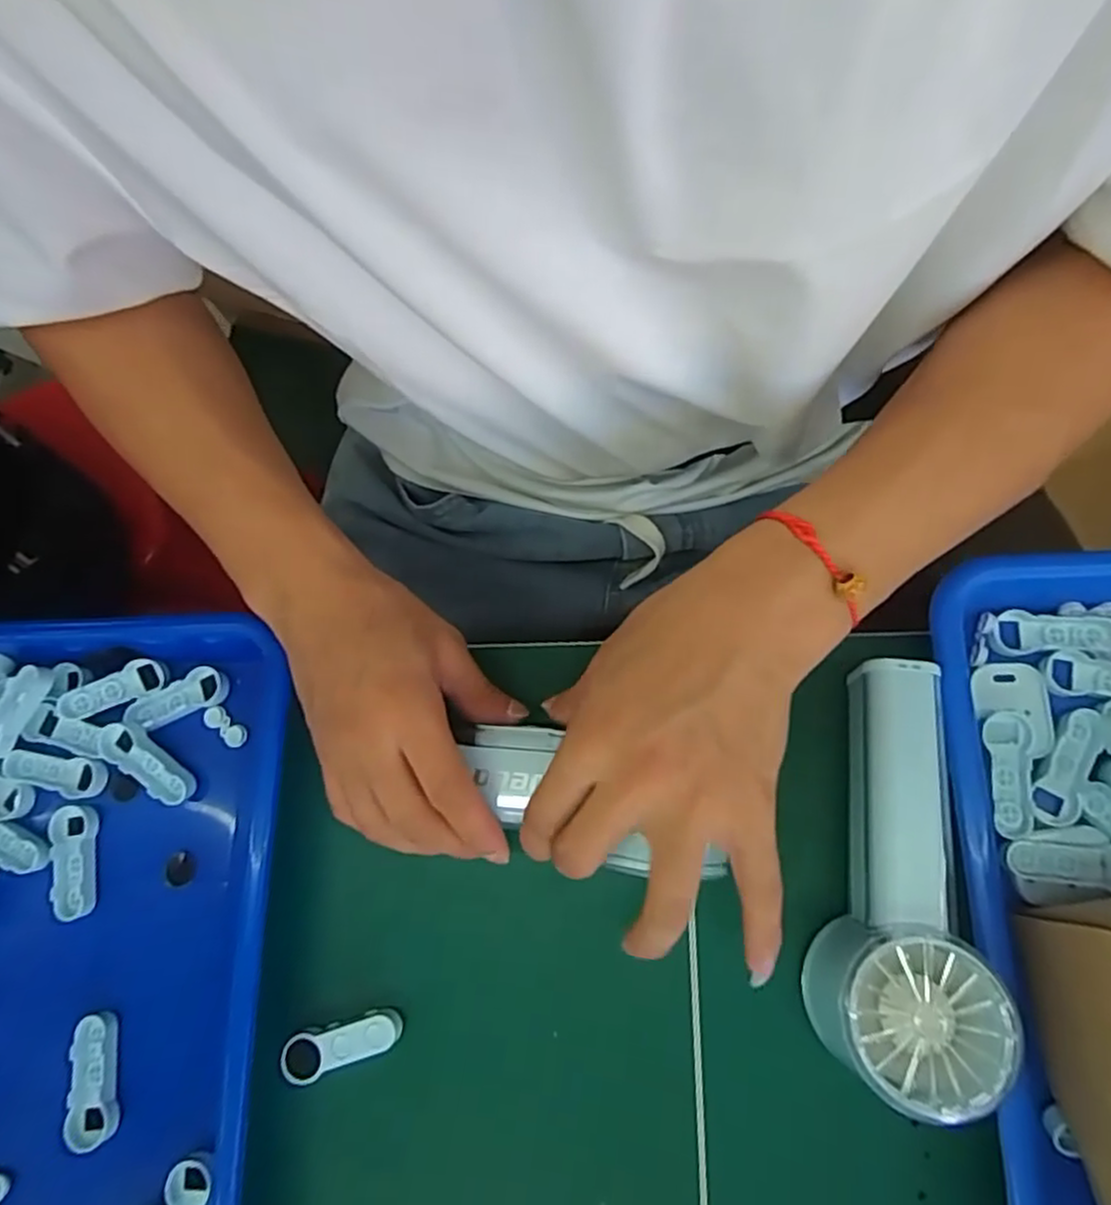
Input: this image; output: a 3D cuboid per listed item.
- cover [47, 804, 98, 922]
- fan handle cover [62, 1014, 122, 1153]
[{"bbox_3d":[-0.226,0.121,0.323,0.020,0.004,0.050,-9,76,5],"label":"cover"},{"bbox_3d":[-0.201,0.207,0.300,0.020,0.007,0.050,-9,76,4],"label":"fan handle cover"}]

